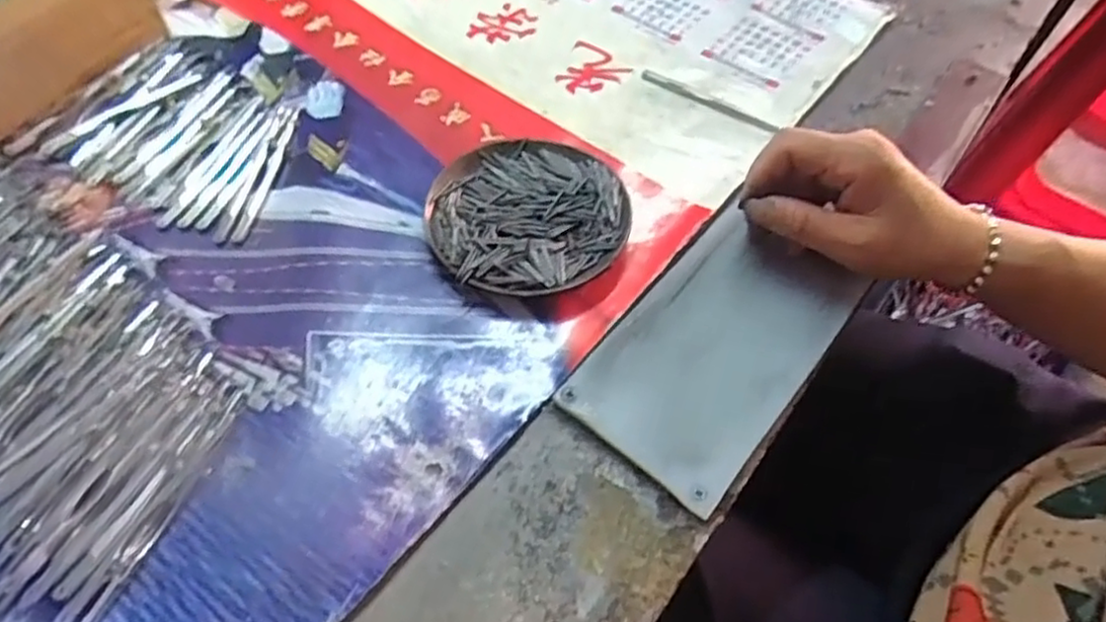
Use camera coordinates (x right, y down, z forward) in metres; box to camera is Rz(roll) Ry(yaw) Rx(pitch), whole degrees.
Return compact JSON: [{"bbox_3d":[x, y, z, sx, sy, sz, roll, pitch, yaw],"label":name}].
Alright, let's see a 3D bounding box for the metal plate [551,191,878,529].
[{"bbox_3d":[0.085,0.016,0.368,0.093,0.010,0.156,34,64,22],"label":"metal plate"}]

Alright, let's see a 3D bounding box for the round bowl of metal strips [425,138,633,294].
[{"bbox_3d":[-0.014,-0.058,0.412,0.113,0.019,0.113,1,58,-2],"label":"round bowl of metal strips"}]

